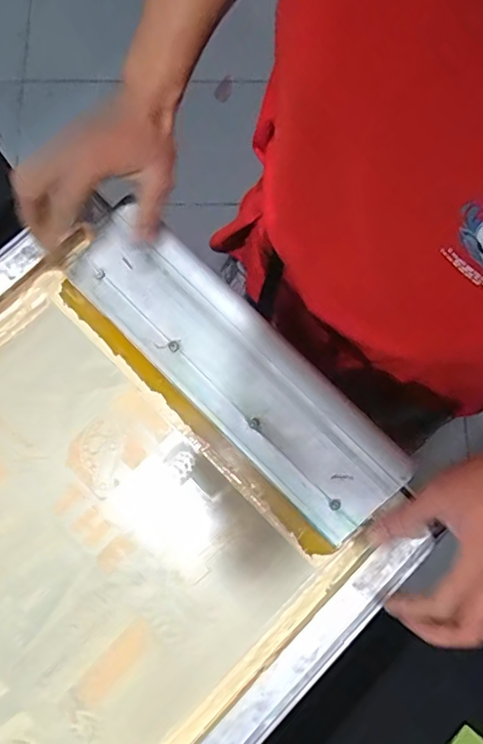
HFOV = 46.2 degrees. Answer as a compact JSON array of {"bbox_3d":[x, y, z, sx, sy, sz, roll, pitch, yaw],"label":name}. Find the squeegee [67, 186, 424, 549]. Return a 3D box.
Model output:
[{"bbox_3d":[-0.010,-0.008,0.506,0.342,0.032,0.102,43,107,8],"label":"squeegee"}]

